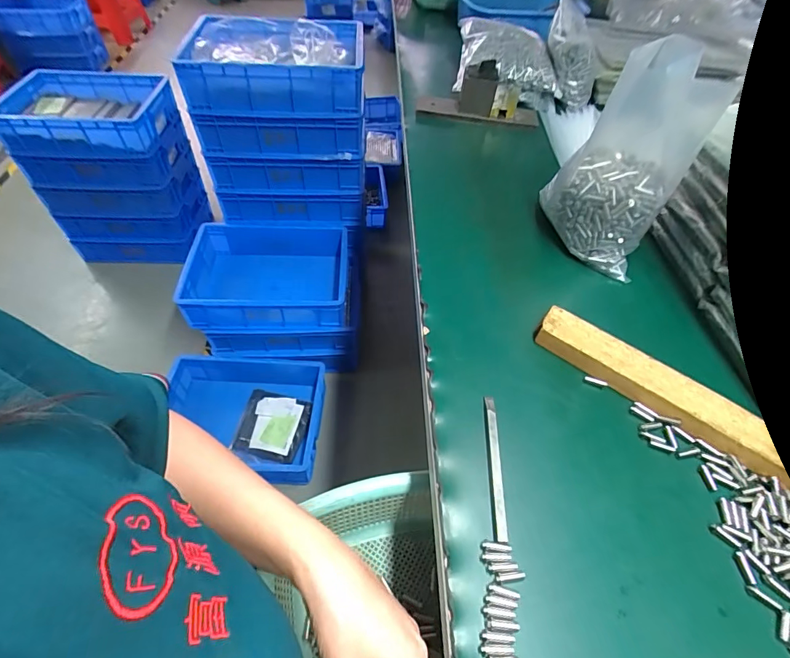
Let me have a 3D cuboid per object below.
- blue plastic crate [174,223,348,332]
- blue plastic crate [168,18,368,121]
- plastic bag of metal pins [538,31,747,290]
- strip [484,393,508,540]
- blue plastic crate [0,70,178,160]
[{"bbox_3d":[-0.341,-0.139,1.190,0.412,0.150,0.303,-1,51,-4],"label":"blue plastic crate"},{"bbox_3d":[-0.291,-0.654,1.054,0.414,0.134,0.310,0,51,-3],"label":"blue plastic crate"},{"bbox_3d":[0.256,-0.187,0.484,0.125,0.221,0.117,29,55,20],"label":"plastic bag of metal pins"},{"bbox_3d":[0.083,0.110,0.354,0.010,0.006,0.122,4,51,1],"label":"strip"},{"bbox_3d":[-0.918,-0.643,1.284,0.426,0.124,0.309,-2,51,-5],"label":"blue plastic crate"}]

